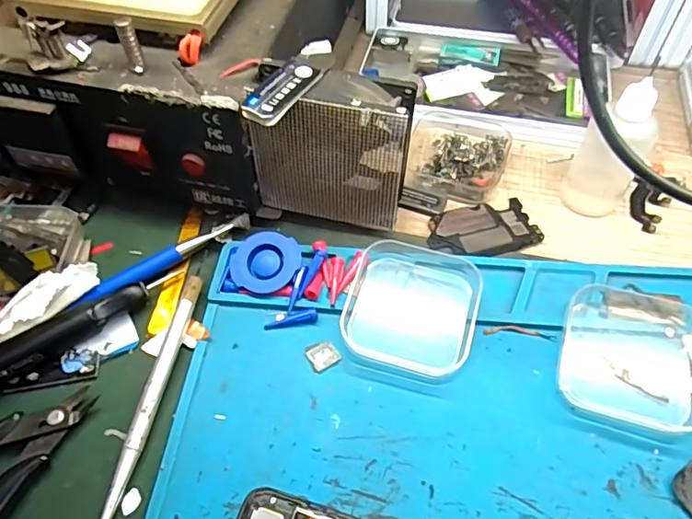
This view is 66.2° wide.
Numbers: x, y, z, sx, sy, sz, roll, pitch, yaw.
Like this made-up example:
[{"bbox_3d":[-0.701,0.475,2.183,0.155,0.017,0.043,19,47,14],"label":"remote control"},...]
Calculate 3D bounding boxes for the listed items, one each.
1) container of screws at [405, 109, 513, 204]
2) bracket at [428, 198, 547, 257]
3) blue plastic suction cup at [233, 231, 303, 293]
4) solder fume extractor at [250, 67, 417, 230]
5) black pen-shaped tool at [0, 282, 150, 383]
[{"bbox_3d":[0.071,-0.071,0.338,0.062,0.019,0.064,17,56,13],"label":"container of screws"},{"bbox_3d":[0.080,-0.017,0.311,0.063,0.006,0.038,-17,55,-10],"label":"bracket"},{"bbox_3d":[-0.043,0.002,0.287,0.036,0.008,0.034,16,74,12],"label":"blue plastic suction cup"},{"bbox_3d":[-0.007,-0.057,0.285,0.080,0.084,0.027,10,55,9],"label":"solder fume extractor"},{"bbox_3d":[-0.157,0.044,0.259,0.122,0.016,0.018,-32,59,-20],"label":"black pen-shaped tool"}]

